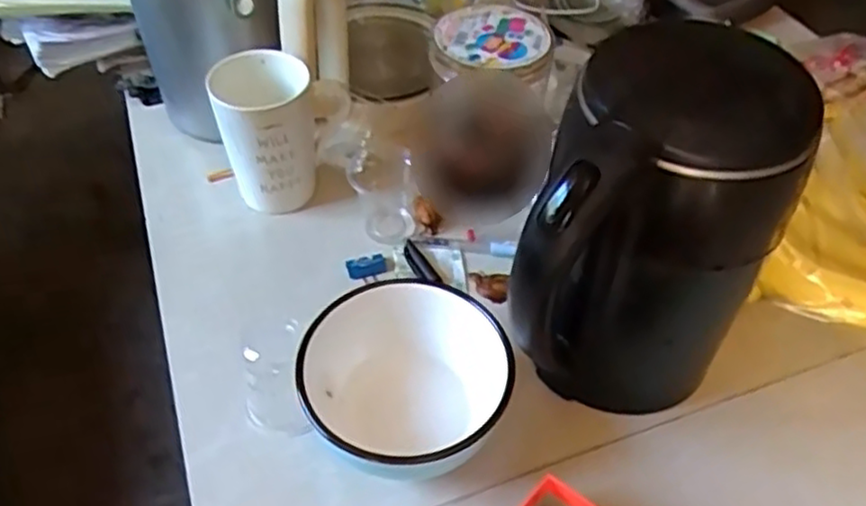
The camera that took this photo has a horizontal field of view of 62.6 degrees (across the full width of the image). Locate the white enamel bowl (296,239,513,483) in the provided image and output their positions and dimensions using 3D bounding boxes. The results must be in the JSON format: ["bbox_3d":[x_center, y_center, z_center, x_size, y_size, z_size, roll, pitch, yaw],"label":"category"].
[{"bbox_3d":[-0.013,0.083,0.498,0.131,0.081,0.133,1,47,-1],"label":"white enamel bowl"}]

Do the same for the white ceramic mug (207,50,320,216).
[{"bbox_3d":[-0.146,-0.101,0.635,0.079,0.131,0.077,-6,49,-7],"label":"white ceramic mug"}]

